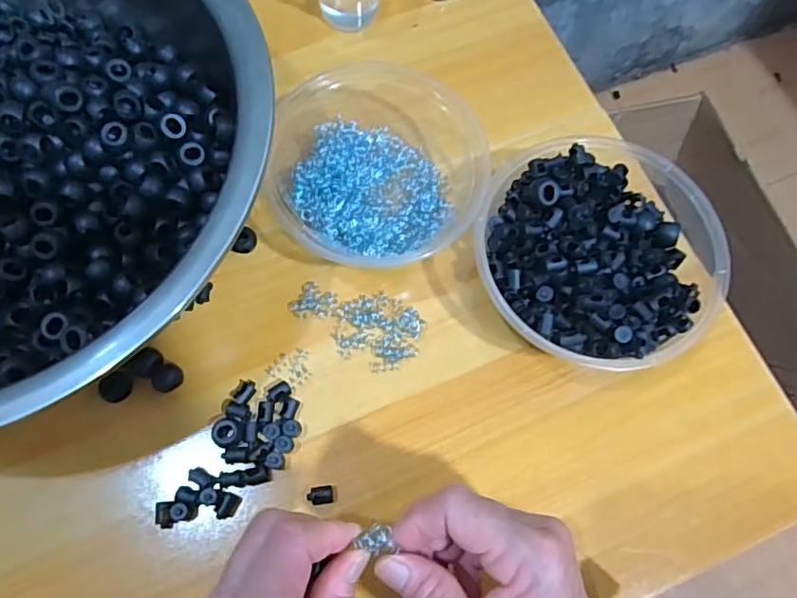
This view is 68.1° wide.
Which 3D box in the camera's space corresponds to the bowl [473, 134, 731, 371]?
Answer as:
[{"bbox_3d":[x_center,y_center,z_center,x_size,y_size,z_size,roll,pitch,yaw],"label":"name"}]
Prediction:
[{"bbox_3d":[0.120,-0.025,0.366,0.142,0.061,0.142,1,71,-2],"label":"bowl"}]

